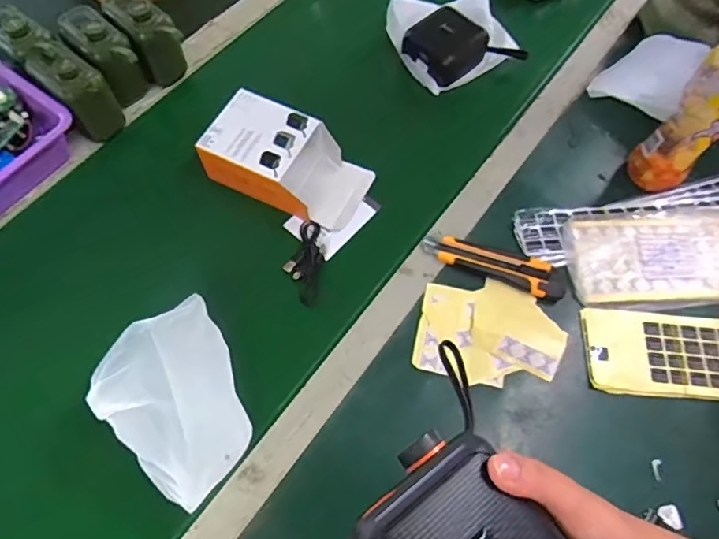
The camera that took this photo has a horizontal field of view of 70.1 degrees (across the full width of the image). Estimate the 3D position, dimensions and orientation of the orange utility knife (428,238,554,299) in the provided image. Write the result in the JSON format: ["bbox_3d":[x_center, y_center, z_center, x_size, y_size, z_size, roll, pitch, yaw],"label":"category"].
[{"bbox_3d":[0.152,-0.007,0.579,0.157,0.016,0.039,23,70,8],"label":"orange utility knife"}]

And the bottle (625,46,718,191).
[{"bbox_3d":[0.373,-0.171,0.553,0.067,0.217,0.066,42,72,15],"label":"bottle"}]

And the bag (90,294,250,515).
[{"bbox_3d":[-0.163,0.124,0.481,0.124,0.077,0.152,-38,74,-14],"label":"bag"}]

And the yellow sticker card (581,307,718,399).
[{"bbox_3d":[0.339,0.089,0.544,0.193,0.010,0.090,4,69,0],"label":"yellow sticker card"}]

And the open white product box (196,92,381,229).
[{"bbox_3d":[-0.083,-0.127,0.608,0.177,0.071,0.101,26,71,9],"label":"open white product box"}]

